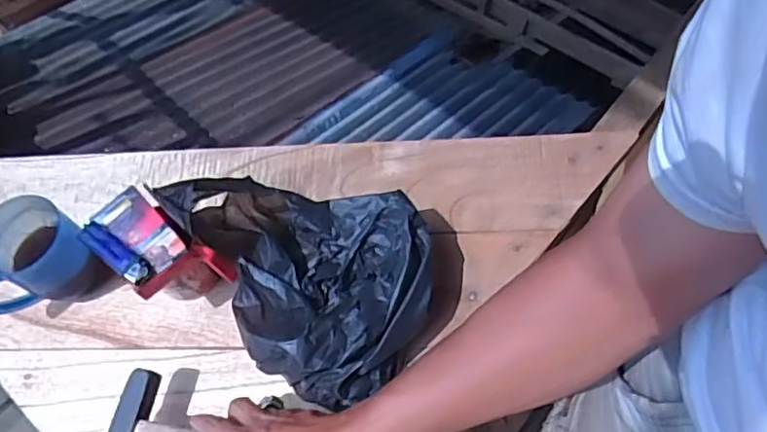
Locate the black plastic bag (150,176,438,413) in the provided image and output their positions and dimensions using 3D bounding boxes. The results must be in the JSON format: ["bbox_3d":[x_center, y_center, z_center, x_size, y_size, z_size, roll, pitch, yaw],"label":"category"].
[{"bbox_3d":[-0.058,0.041,0.573,0.187,0.122,0.226,-40,65,-14],"label":"black plastic bag"}]

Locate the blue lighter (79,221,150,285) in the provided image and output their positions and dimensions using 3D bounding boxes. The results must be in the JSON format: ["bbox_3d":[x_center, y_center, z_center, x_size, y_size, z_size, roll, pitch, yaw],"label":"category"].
[{"bbox_3d":[-0.238,0.032,0.555,0.082,0.012,0.023,32,69,21],"label":"blue lighter"}]

